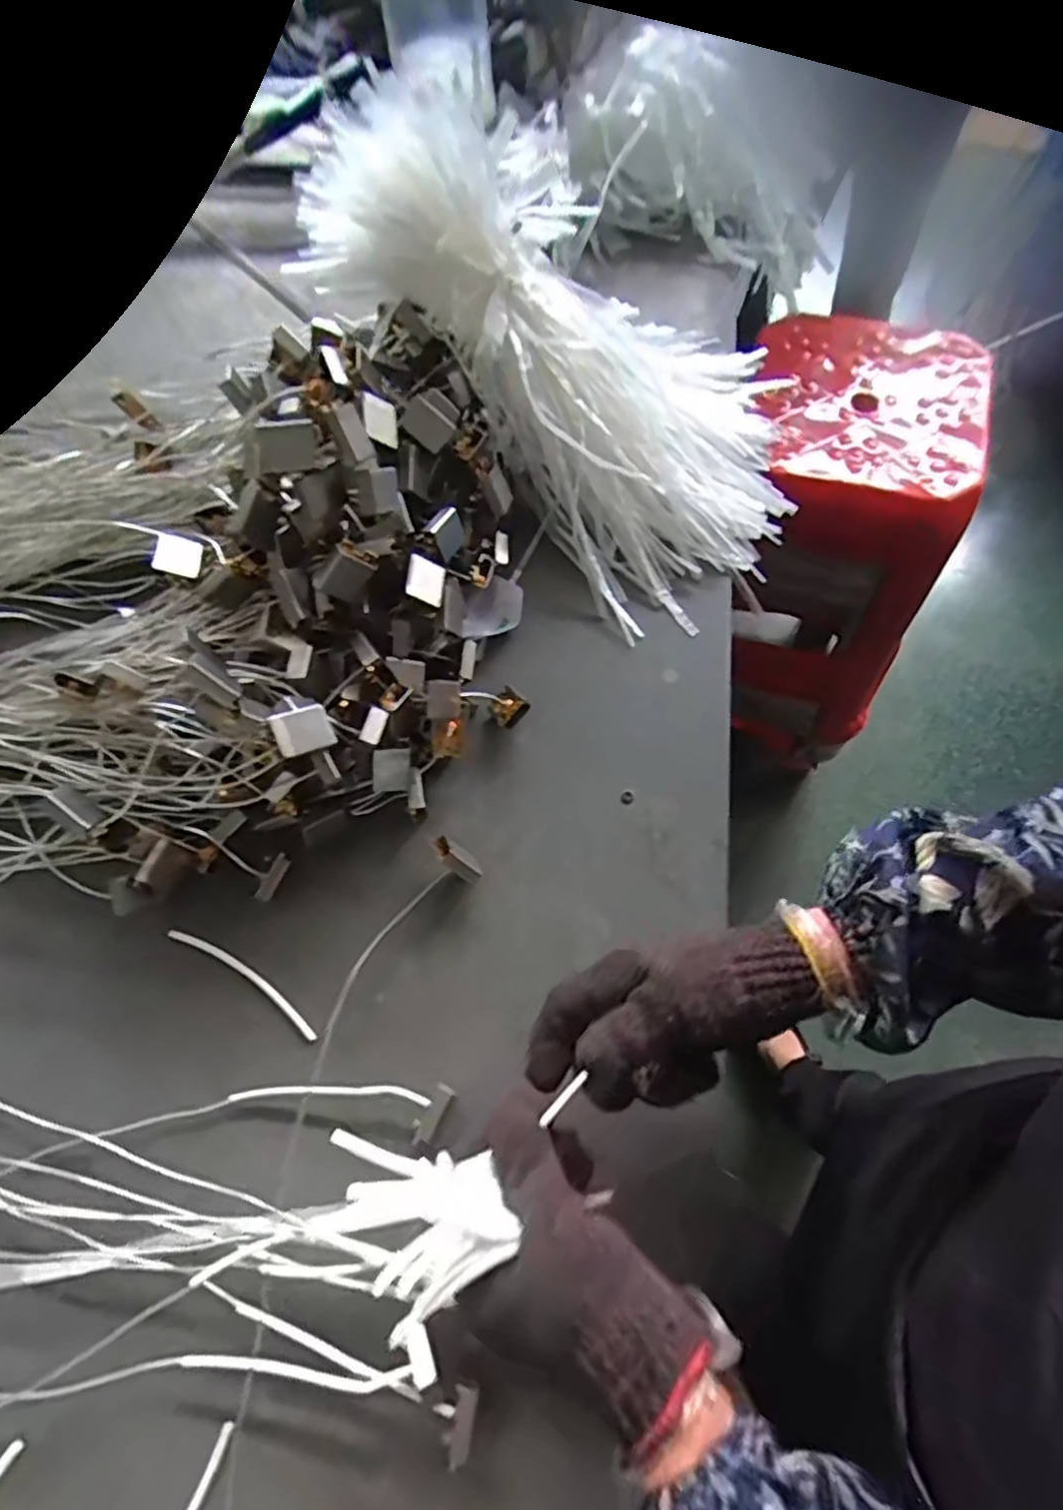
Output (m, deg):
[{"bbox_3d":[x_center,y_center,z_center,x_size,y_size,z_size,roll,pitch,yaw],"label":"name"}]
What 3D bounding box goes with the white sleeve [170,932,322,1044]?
[{"bbox_3d":[-0.198,0.155,0.472,0.130,0.004,0.013,31,73,12],"label":"white sleeve"}]

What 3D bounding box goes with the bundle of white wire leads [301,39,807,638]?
[{"bbox_3d":[0.043,-0.330,0.553,0.433,0.148,0.312,37,71,-22],"label":"bundle of white wire leads"}]

